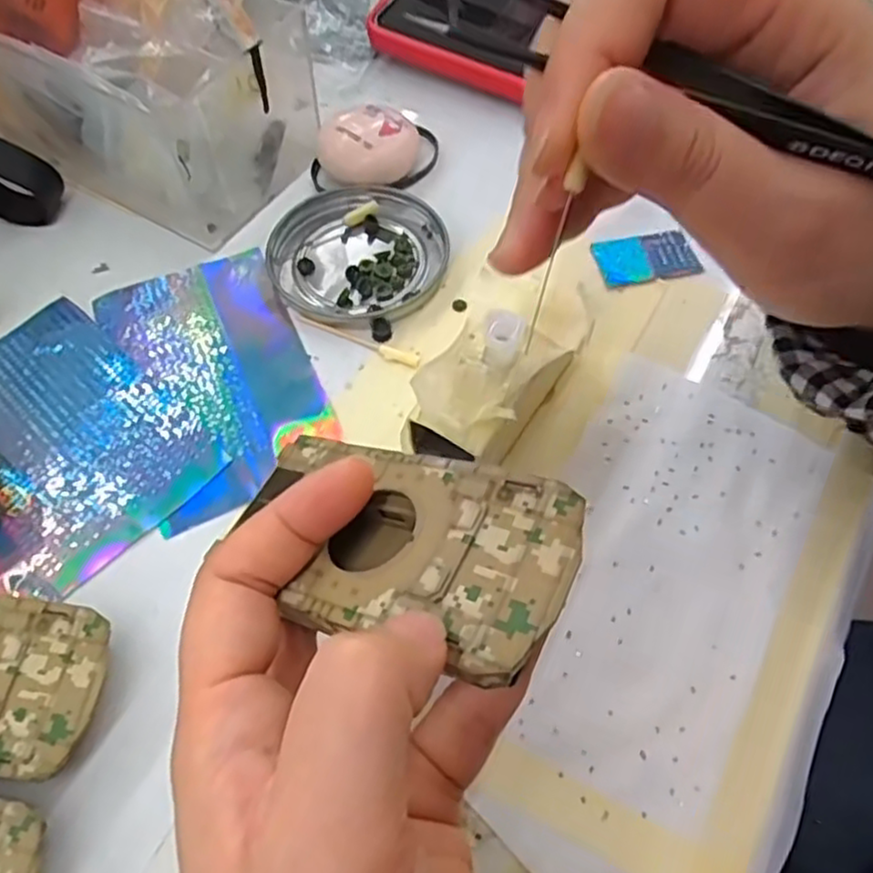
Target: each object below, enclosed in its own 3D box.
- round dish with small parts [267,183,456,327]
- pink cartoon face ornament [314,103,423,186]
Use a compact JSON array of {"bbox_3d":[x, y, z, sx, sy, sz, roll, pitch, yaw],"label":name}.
[{"bbox_3d":[-0.036,-0.083,0.327,0.076,0.010,0.076,0,61,1],"label":"round dish with small parts"},{"bbox_3d":[-0.033,-0.139,0.347,0.043,0.023,0.039,22,63,13],"label":"pink cartoon face ornament"}]

